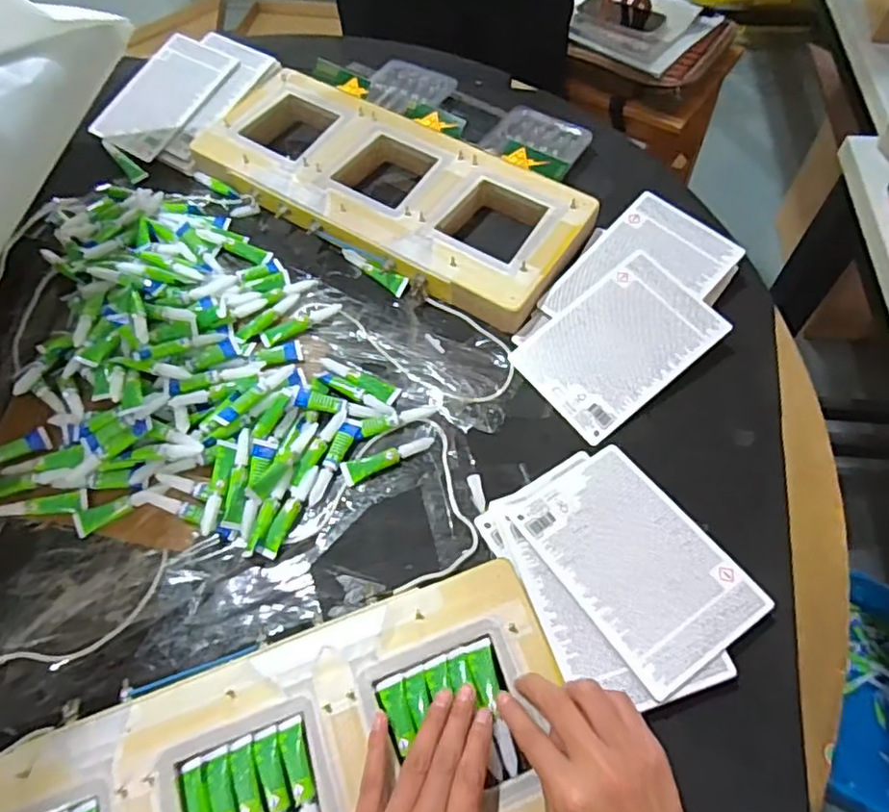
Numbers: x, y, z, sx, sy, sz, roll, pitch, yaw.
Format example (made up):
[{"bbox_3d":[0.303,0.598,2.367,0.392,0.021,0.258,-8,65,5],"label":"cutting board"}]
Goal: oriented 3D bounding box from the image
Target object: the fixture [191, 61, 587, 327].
[{"bbox_3d":[-0.066,-0.236,0.668,0.431,0.043,0.176,30,65,18],"label":"fixture"}]

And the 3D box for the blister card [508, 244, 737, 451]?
[{"bbox_3d":[0.160,-0.059,0.571,0.171,0.006,0.114,-40,69,-6],"label":"blister card"}]

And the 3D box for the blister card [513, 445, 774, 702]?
[{"bbox_3d":[0.145,0.115,0.475,0.116,0.006,0.169,-30,57,-17],"label":"blister card"}]

